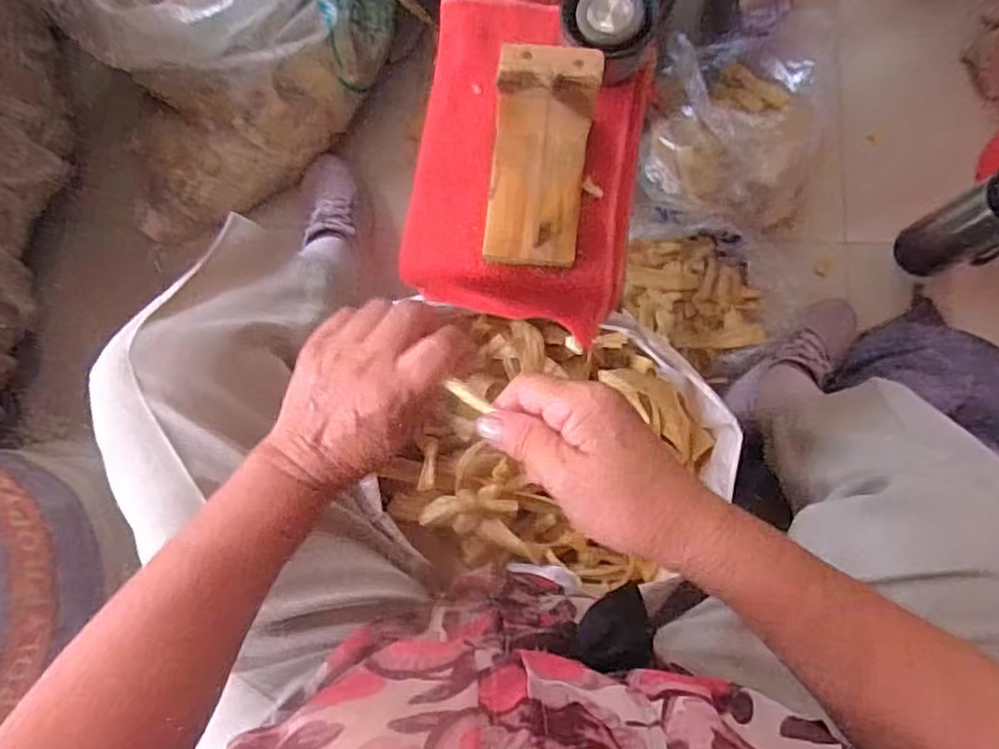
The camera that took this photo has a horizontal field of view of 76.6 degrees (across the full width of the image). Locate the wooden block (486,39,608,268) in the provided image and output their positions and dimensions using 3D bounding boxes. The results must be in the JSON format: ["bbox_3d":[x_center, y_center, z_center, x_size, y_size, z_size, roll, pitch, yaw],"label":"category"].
[{"bbox_3d":[0.024,-0.128,0.384,0.060,0.074,0.102,7,82,0],"label":"wooden block"}]

